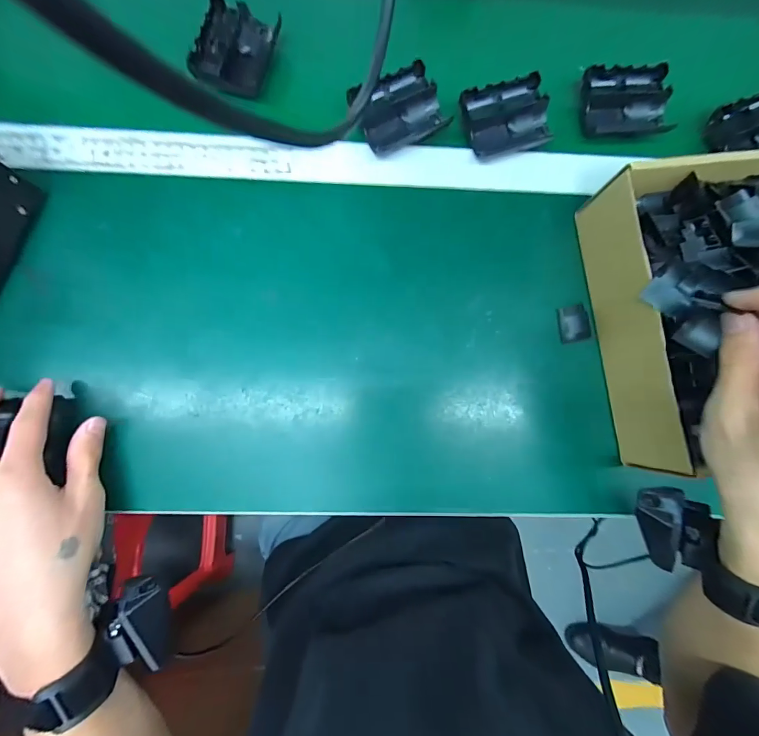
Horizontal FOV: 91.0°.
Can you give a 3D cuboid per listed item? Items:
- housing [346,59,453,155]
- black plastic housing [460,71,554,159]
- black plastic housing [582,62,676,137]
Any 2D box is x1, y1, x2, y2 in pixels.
[{"bbox_3d":[0.018,-0.242,0.351,0.078,0.018,0.064,-25,86,-5],"label":"housing"},{"bbox_3d":[0.122,-0.239,0.356,0.080,0.017,0.060,-17,85,-5],"label":"black plastic housing"},{"bbox_3d":[0.239,-0.260,0.363,0.082,0.021,0.066,-4,84,-3],"label":"black plastic housing"}]

